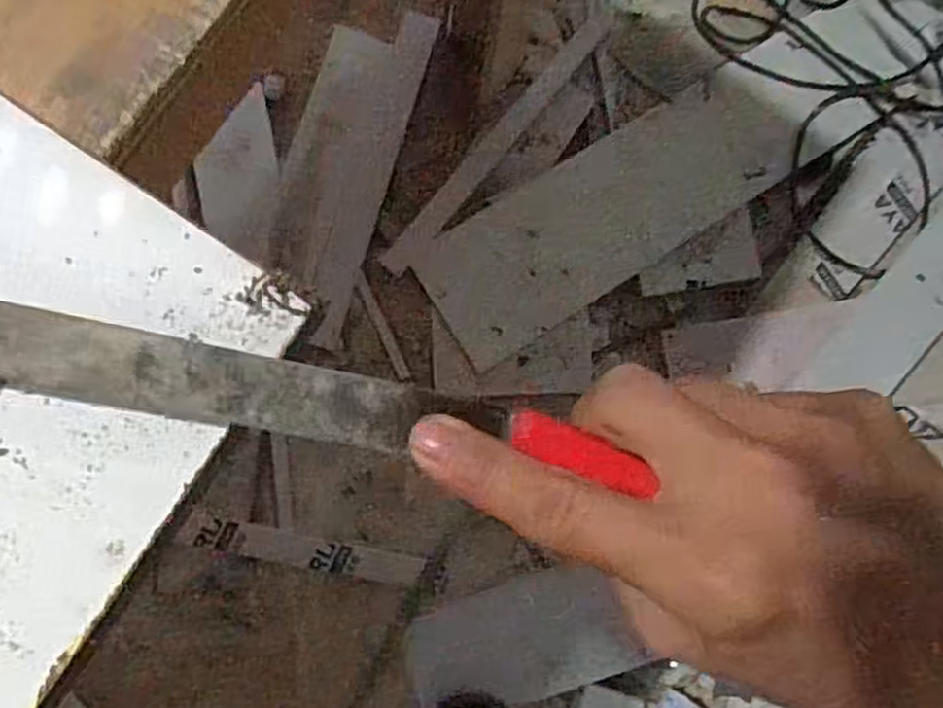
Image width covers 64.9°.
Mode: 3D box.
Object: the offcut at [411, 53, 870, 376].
[{"bbox_3d":[0.227,-0.218,1.043,0.621,0.021,0.187,-32,87,-7],"label":"offcut"}]

